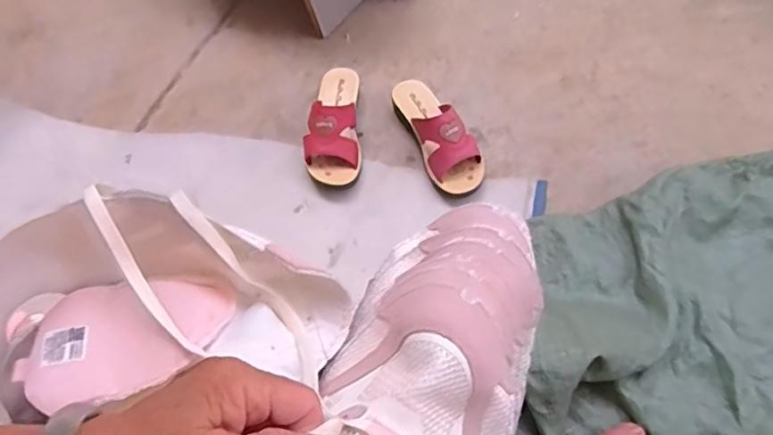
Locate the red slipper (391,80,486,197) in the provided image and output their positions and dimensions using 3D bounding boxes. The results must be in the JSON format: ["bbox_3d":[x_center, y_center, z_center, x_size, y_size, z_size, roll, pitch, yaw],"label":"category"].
[{"bbox_3d":[0.081,-0.140,0.922,0.080,0.085,0.224,-21,63,-8],"label":"red slipper"}]

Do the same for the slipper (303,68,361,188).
[{"bbox_3d":[-0.084,-0.156,0.939,0.080,0.079,0.223,-1,62,3],"label":"slipper"}]

